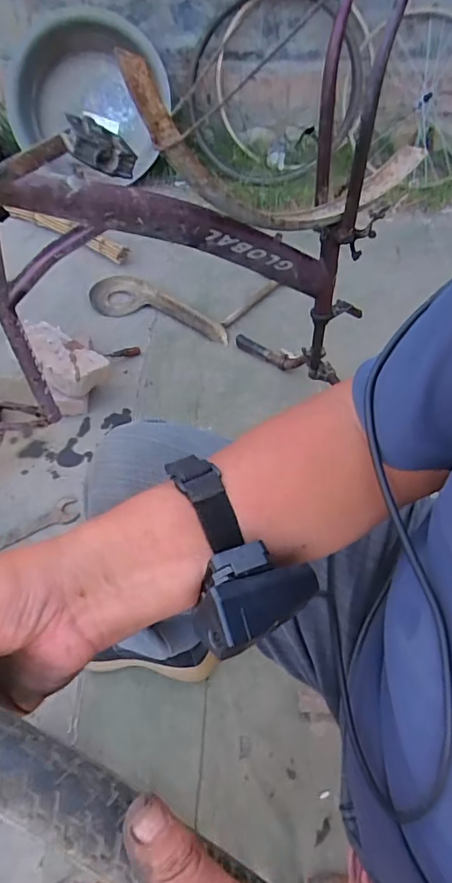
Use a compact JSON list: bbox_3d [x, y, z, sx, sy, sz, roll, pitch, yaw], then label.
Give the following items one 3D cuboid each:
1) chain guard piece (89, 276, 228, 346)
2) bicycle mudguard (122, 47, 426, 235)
[{"bbox_3d":[-0.188,-0.376,1.441,0.459,0.045,0.140,18,52,15],"label":"chain guard piece"},{"bbox_3d":[0.080,-0.385,0.728,0.519,0.158,0.053,-11,47,-35],"label":"bicycle mudguard"}]

